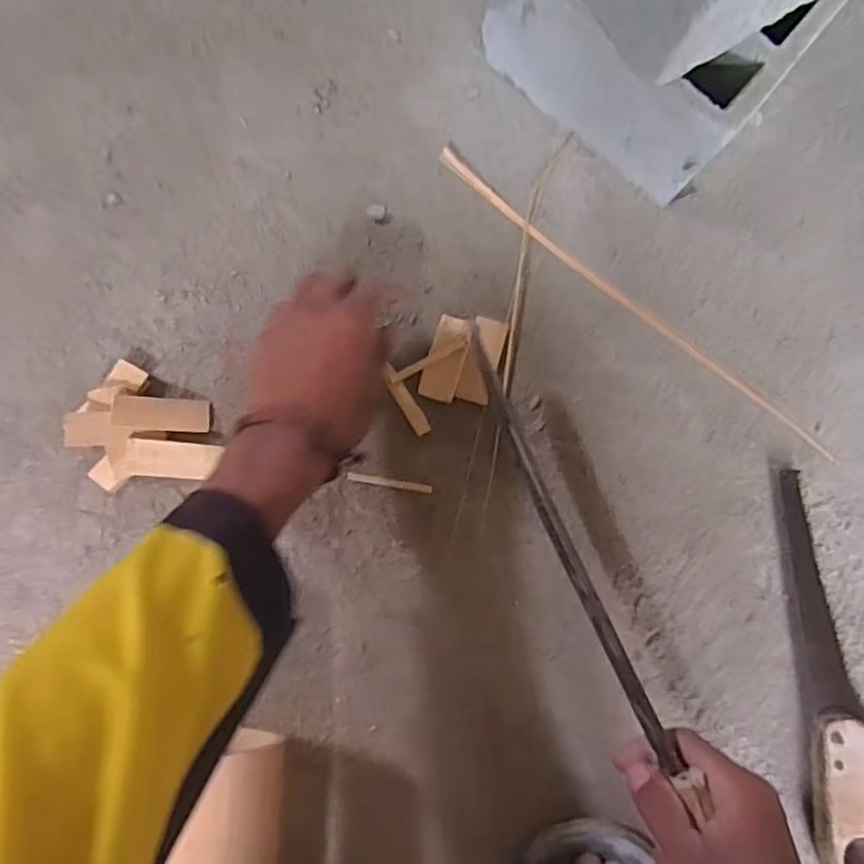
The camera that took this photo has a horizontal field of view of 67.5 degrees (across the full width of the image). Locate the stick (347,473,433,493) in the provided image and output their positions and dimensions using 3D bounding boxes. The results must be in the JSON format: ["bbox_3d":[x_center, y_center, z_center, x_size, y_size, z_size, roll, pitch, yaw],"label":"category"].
[{"bbox_3d":[-0.031,0.038,0.476,0.062,0.004,0.006,10,81,-4],"label":"stick"}]

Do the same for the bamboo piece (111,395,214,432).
[{"bbox_3d":[-0.188,-0.013,0.453,0.064,0.008,0.024,4,81,-28],"label":"bamboo piece"}]

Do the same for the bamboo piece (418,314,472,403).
[{"bbox_3d":[0.011,-0.055,0.487,0.027,0.008,0.063,17,81,-3],"label":"bamboo piece"}]

